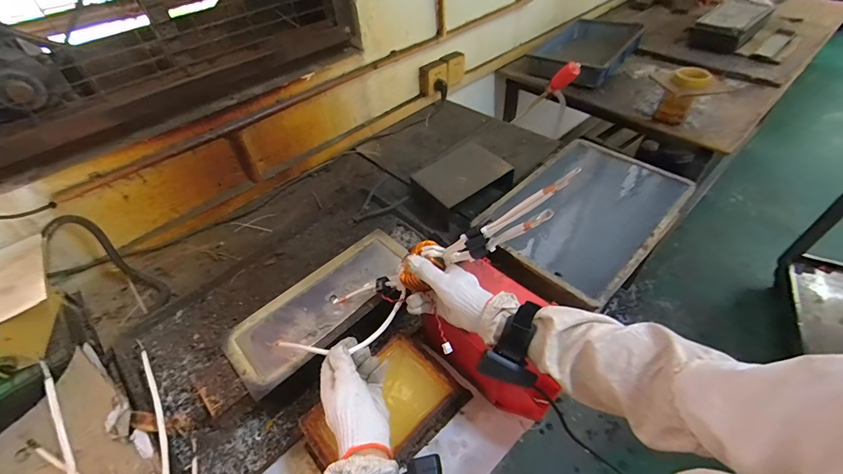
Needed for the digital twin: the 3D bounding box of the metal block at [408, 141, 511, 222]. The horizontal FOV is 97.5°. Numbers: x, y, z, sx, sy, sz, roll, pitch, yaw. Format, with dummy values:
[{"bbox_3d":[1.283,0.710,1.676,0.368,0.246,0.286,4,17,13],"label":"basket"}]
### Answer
[{"bbox_3d":[0.101,-0.128,0.900,0.212,0.111,0.138,-30,52,-21],"label":"metal block"}]

